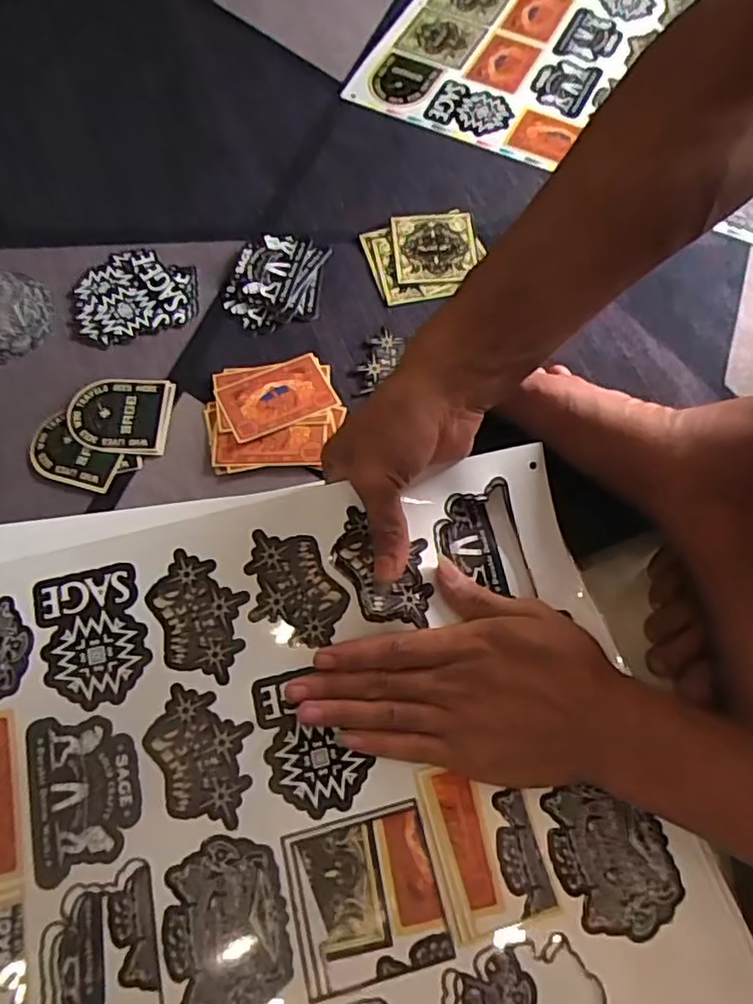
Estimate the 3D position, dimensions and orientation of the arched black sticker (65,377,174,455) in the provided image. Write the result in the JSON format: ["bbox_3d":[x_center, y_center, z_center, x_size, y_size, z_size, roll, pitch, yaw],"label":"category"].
[{"bbox_3d":[-0.187,-0.065,0.460,0.069,0.005,0.063,3,67,1],"label":"arched black sticker"}]

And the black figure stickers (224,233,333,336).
[{"bbox_3d":[-0.081,-0.177,0.508,0.076,0.007,0.090,8,72,1],"label":"black figure stickers"}]

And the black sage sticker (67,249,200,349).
[{"bbox_3d":[-0.193,-0.165,0.503,0.096,0.007,0.081,-21,71,-7],"label":"black sage sticker"}]

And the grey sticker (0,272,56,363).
[{"bbox_3d":[-0.289,-0.144,0.490,0.071,0.004,0.082,-3,67,-2],"label":"grey sticker"}]

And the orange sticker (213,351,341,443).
[{"bbox_3d":[-0.074,-0.077,0.465,0.079,0.004,0.053,-24,65,-11],"label":"orange sticker"}]

